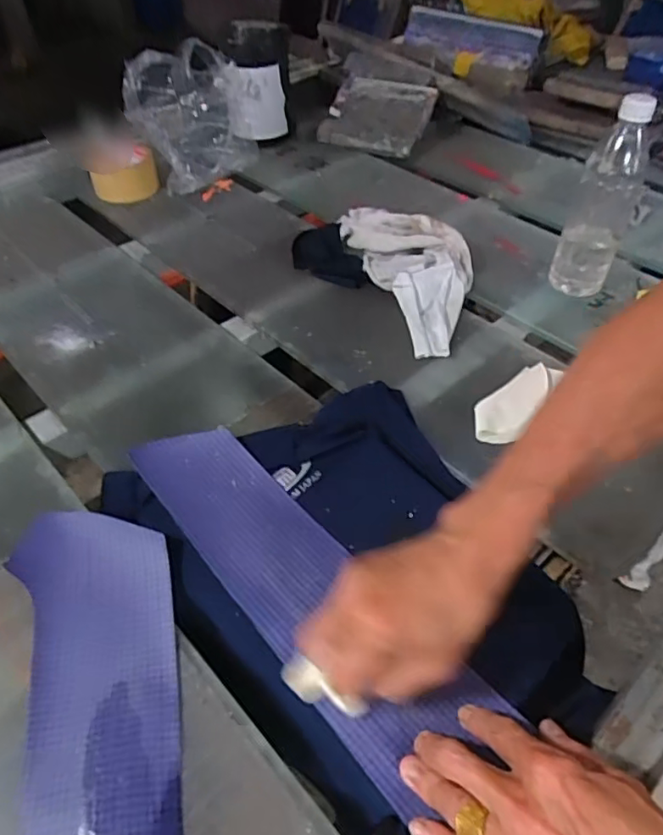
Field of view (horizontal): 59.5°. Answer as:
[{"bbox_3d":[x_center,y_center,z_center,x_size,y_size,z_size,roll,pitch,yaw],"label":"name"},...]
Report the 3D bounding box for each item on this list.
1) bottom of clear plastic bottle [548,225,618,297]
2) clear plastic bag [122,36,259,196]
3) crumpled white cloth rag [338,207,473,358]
[{"bbox_3d":[0.288,-0.179,0.667,0.061,0.069,0.047,17,49,16],"label":"bottom of clear plastic bottle"},{"bbox_3d":[-0.208,-0.454,0.878,0.176,0.143,0.173,-24,51,-21],"label":"clear plastic bag"},{"bbox_3d":[0.101,-0.188,0.695,0.123,0.043,0.289,-15,49,-14],"label":"crumpled white cloth rag"}]

